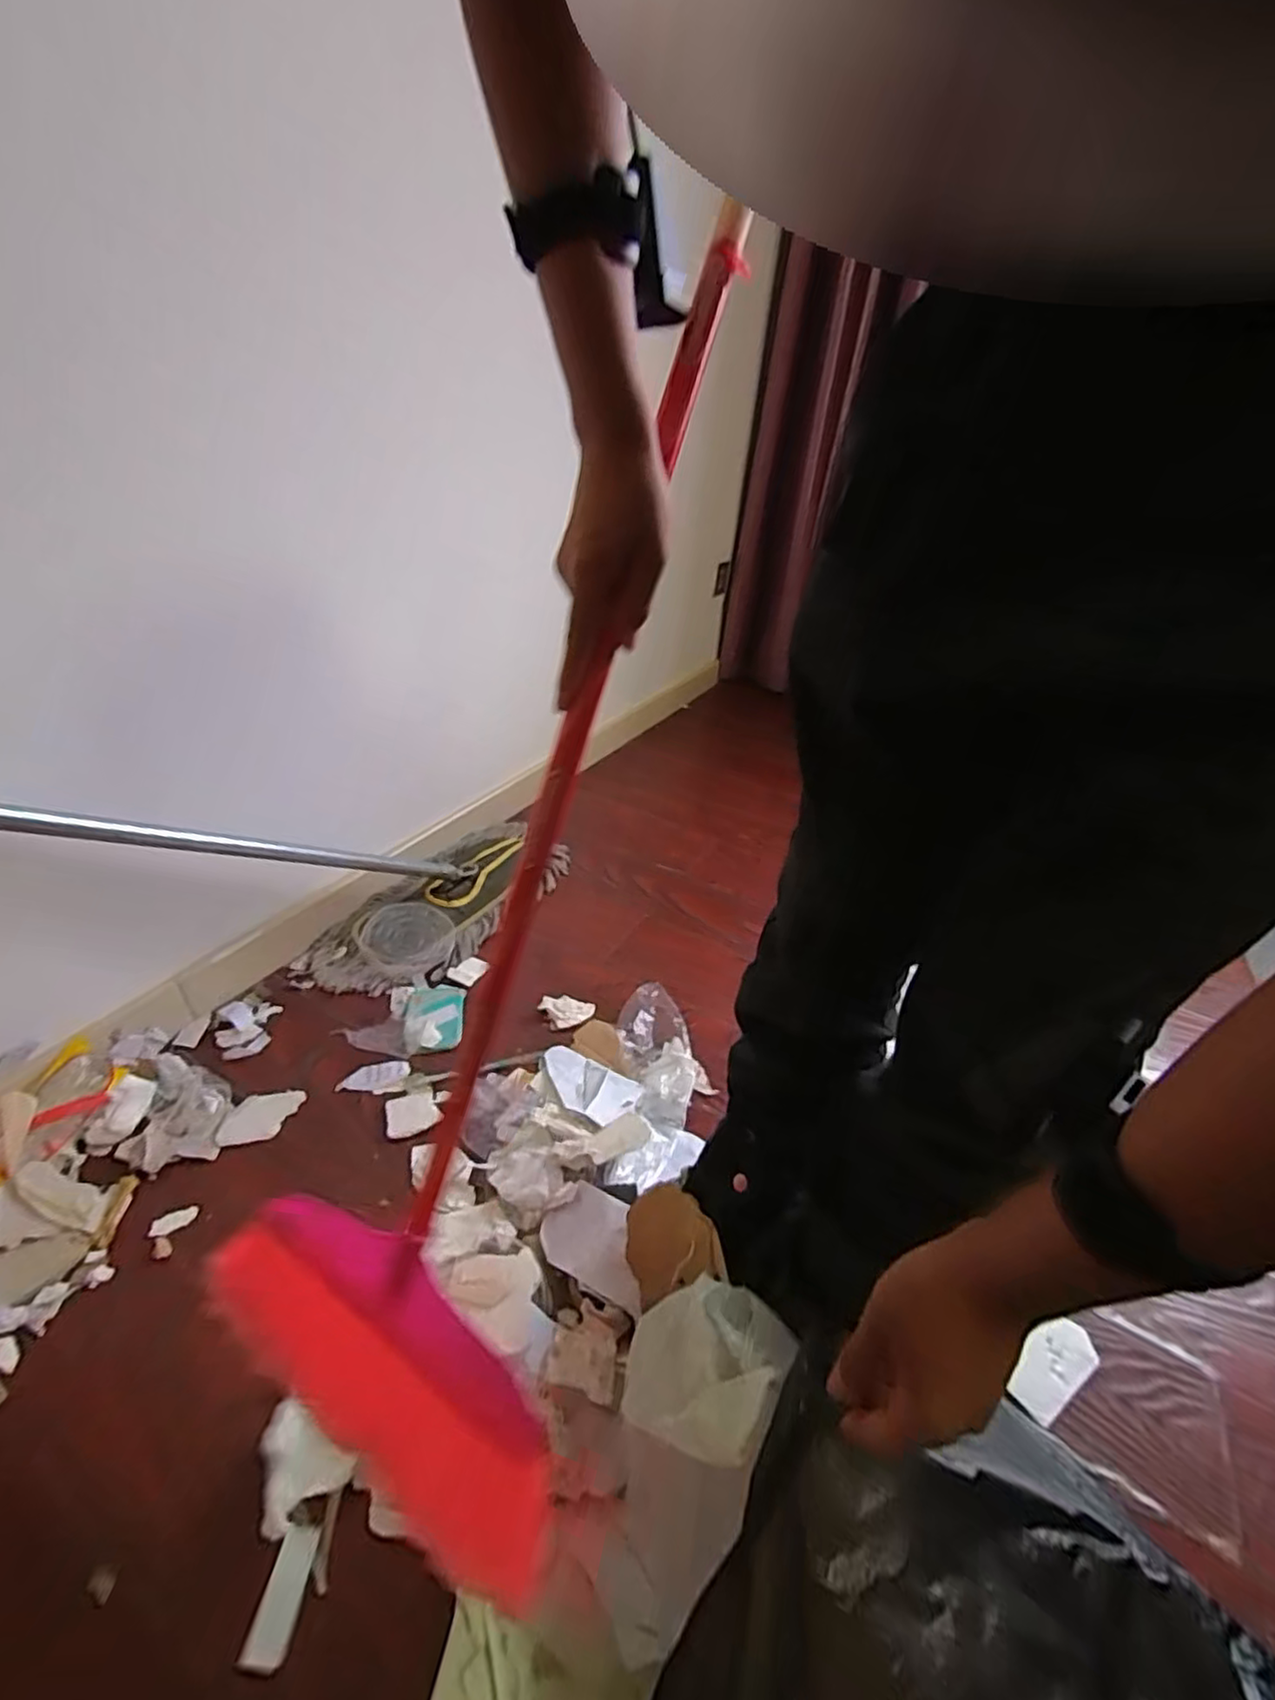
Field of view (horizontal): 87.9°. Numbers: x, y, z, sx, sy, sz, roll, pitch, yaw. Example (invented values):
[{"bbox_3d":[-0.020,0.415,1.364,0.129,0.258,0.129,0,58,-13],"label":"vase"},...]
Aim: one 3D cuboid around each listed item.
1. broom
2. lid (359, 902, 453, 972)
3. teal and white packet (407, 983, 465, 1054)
[{"bbox_3d":[-0.088,0.019,0.456,0.287,0.858,0.053,17,2,15],"label":"broom"},{"bbox_3d":[-0.358,0.129,1.020,0.127,0.021,0.136,8,44,-8],"label":"lid"},{"bbox_3d":[-0.281,0.230,0.917,0.072,0.008,0.106,0,34,-9],"label":"teal and white packet"}]

